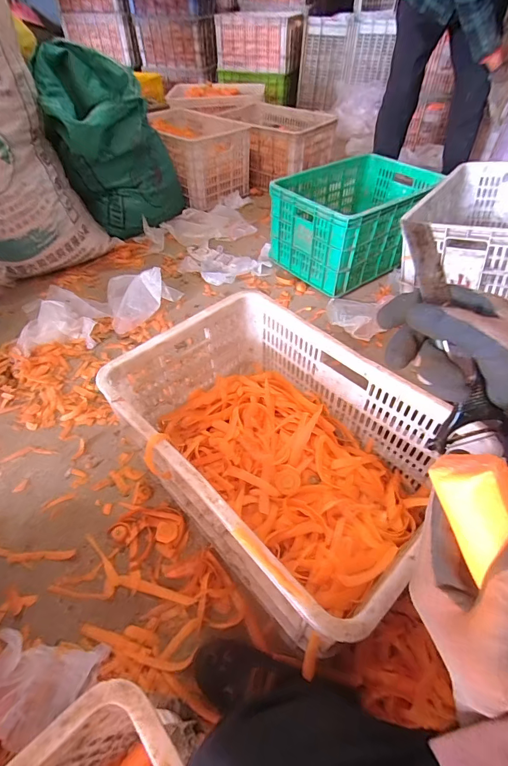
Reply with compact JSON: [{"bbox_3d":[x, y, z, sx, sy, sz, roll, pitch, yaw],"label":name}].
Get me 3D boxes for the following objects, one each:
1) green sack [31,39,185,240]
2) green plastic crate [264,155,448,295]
[{"bbox_3d":[-0.493,-0.841,1.327,0.386,0.519,0.334,-9,48,-7],"label":"green sack"},{"bbox_3d":[0.350,-0.580,1.293,0.522,0.265,0.383,-30,54,-24],"label":"green plastic crate"}]

